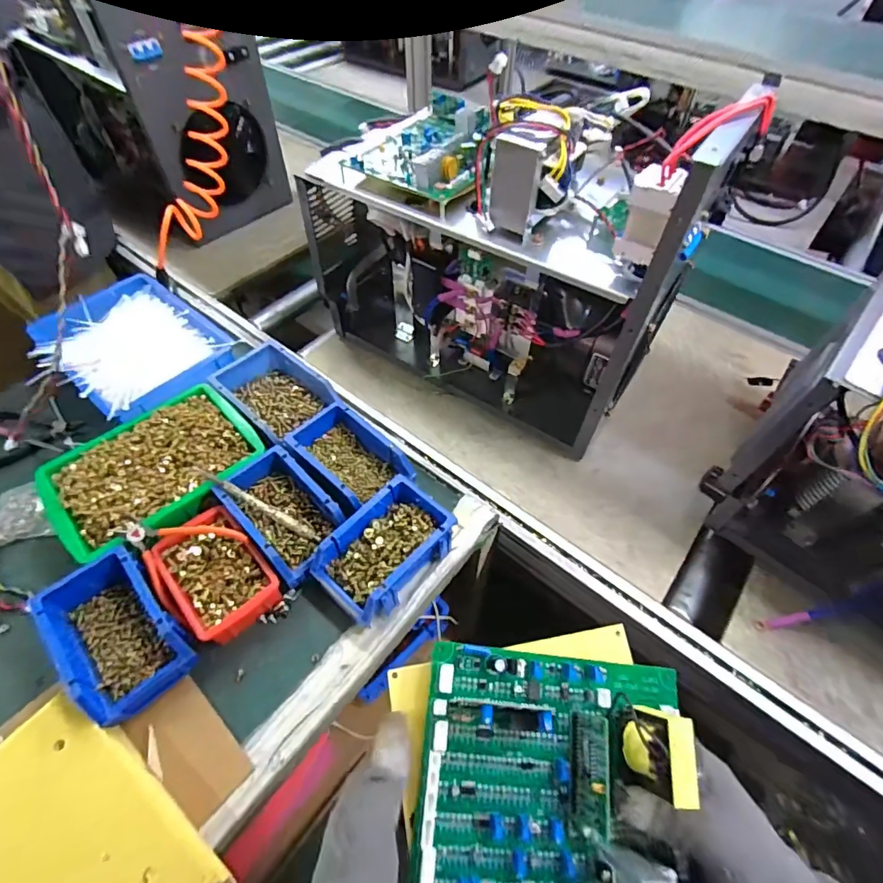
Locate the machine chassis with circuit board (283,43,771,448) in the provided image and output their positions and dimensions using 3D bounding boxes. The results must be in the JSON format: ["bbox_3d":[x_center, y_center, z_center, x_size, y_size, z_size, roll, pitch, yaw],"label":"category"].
[{"bbox_3d":[0.053,-0.302,0.716,0.568,0.427,0.259,31,59,19],"label":"machine chassis with circuit board"}]

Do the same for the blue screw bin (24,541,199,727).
[{"bbox_3d":[-0.361,0.210,0.534,0.102,0.073,0.173,-36,63,-25],"label":"blue screw bin"}]

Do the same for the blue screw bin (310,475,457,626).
[{"bbox_3d":[-0.070,0.134,0.592,0.106,0.064,0.159,37,61,22],"label":"blue screw bin"}]

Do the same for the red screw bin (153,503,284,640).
[{"bbox_3d":[-0.274,0.161,0.585,0.098,0.046,0.151,-36,63,-24],"label":"red screw bin"}]

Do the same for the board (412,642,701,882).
[{"bbox_3d":[0.070,0.249,0.268,0.167,0.049,0.234,9,67,-5],"label":"board"}]

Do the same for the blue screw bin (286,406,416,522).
[{"bbox_3d":[-0.132,0.033,0.681,0.171,0.083,0.113,38,61,23],"label":"blue screw bin"}]

